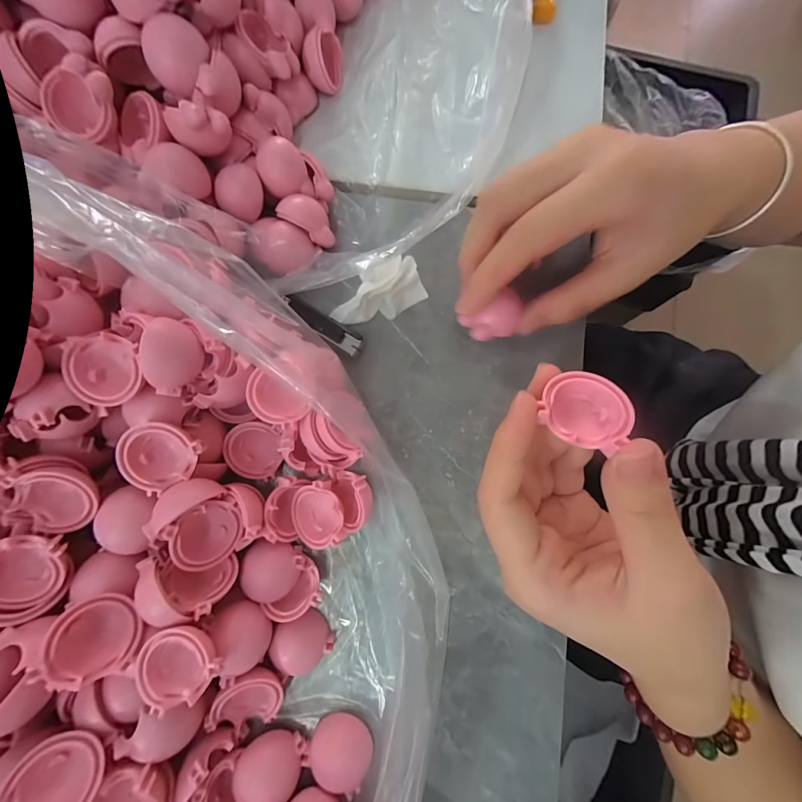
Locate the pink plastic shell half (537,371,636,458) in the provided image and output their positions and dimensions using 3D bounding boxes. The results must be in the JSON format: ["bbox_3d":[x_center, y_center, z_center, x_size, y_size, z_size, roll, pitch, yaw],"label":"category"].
[{"bbox_3d":[0.066,0.004,0.128,0.029,0.013,0.027,20,63,13],"label":"pink plastic shell half"}]

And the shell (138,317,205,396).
[{"bbox_3d":[-0.094,-0.018,0.148,0.017,0.022,0.030,8,80,1],"label":"shell"}]

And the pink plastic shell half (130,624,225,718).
[{"bbox_3d":[-0.089,0.106,0.142,0.028,0.016,0.030,0,80,-1],"label":"pink plastic shell half"}]

